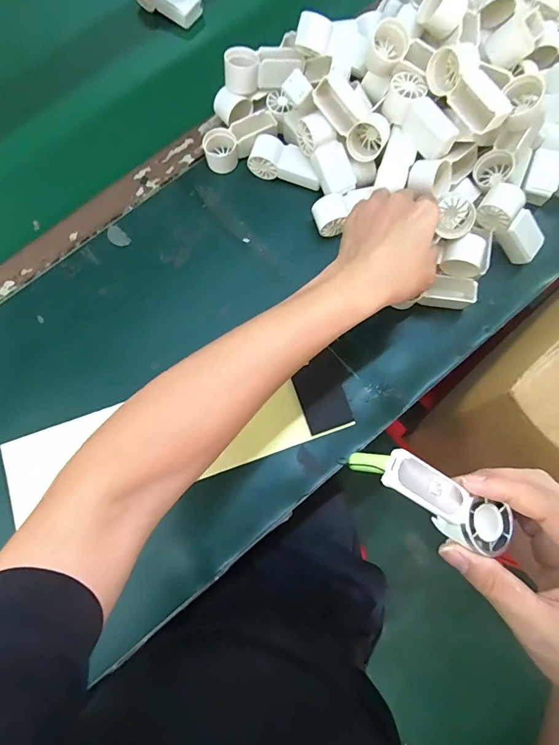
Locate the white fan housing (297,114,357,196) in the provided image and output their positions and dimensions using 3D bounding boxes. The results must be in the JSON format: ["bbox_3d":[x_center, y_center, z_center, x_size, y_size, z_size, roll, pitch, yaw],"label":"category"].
[{"bbox_3d":[0.051,-0.246,0.466,0.036,0.035,0.087,-37,109,-6],"label":"white fan housing"}]

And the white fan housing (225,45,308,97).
[{"bbox_3d":[-0.020,-0.361,0.477,0.091,0.029,0.036,-16,79,-2],"label":"white fan housing"}]

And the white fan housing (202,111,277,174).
[{"bbox_3d":[-0.050,-0.287,0.498,0.093,0.031,0.039,-27,79,14],"label":"white fan housing"}]

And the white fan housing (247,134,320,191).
[{"bbox_3d":[0.008,-0.254,0.494,0.086,0.032,0.039,14,78,5],"label":"white fan housing"}]

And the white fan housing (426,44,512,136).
[{"bbox_3d":[0.189,-0.283,0.409,0.044,0.035,0.097,-27,78,-4],"label":"white fan housing"}]

